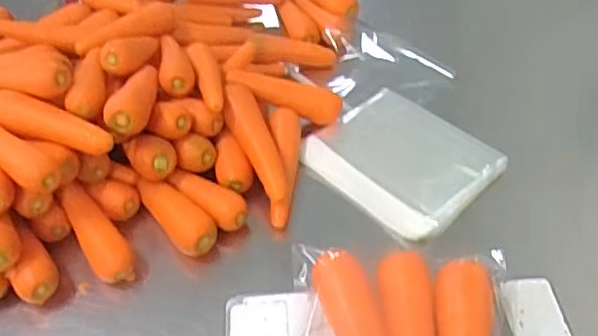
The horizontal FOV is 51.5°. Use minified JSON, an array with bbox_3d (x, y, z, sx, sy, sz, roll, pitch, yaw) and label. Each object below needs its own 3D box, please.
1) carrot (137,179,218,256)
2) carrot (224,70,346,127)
[{"bbox_3d":[-0.153,0.065,0.774,0.048,0.047,0.137,-34,55,-27],"label":"carrot"},{"bbox_3d":[-0.020,-0.107,0.893,0.172,0.041,0.042,18,46,-10],"label":"carrot"}]

